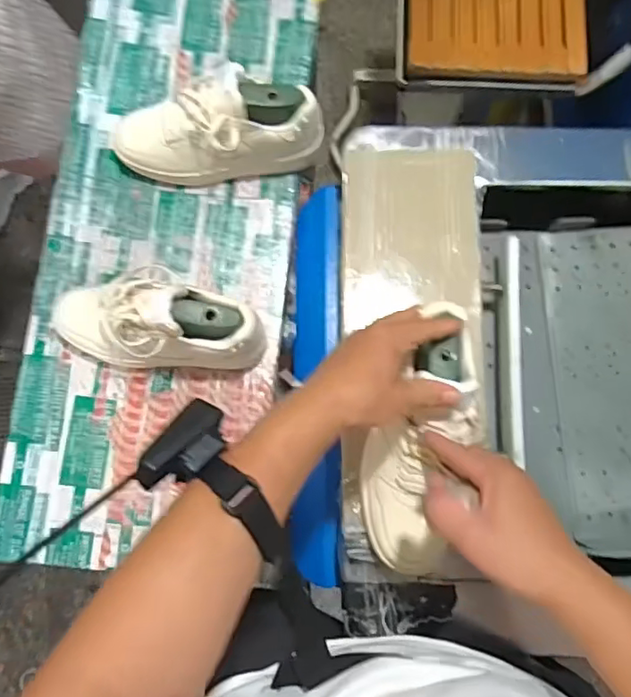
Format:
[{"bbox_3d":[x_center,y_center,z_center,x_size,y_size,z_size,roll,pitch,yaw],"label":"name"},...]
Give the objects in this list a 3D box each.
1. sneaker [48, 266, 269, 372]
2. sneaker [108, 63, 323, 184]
[{"bbox_3d":[-0.190,-0.045,0.680,0.257,0.127,0.122,6,80,1],"label":"sneaker"},{"bbox_3d":[-0.120,-0.264,0.707,0.252,0.131,0.085,-12,80,-3],"label":"sneaker"}]

